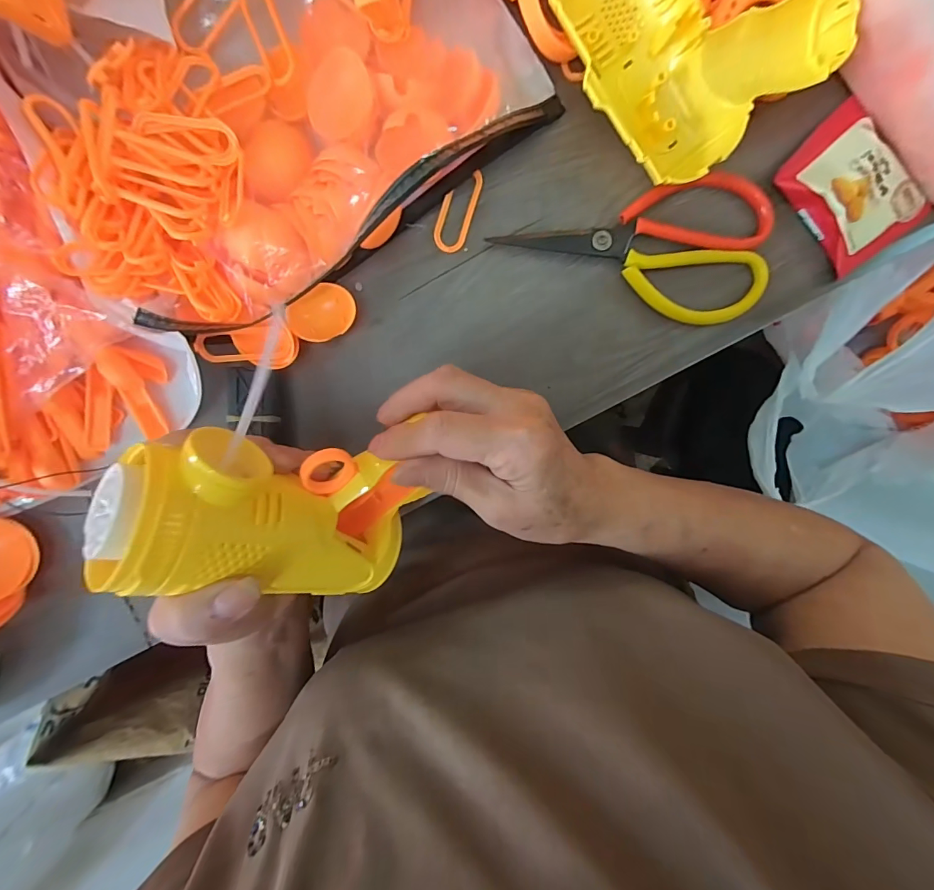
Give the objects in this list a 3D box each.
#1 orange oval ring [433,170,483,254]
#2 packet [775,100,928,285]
[{"bbox_3d":[-0.006,-0.152,0.271,0.020,0.005,0.052,19,98,-2],"label":"orange oval ring"},{"bbox_3d":[0.239,-0.157,0.257,0.063,0.018,0.085,-40,96,6],"label":"packet"}]

